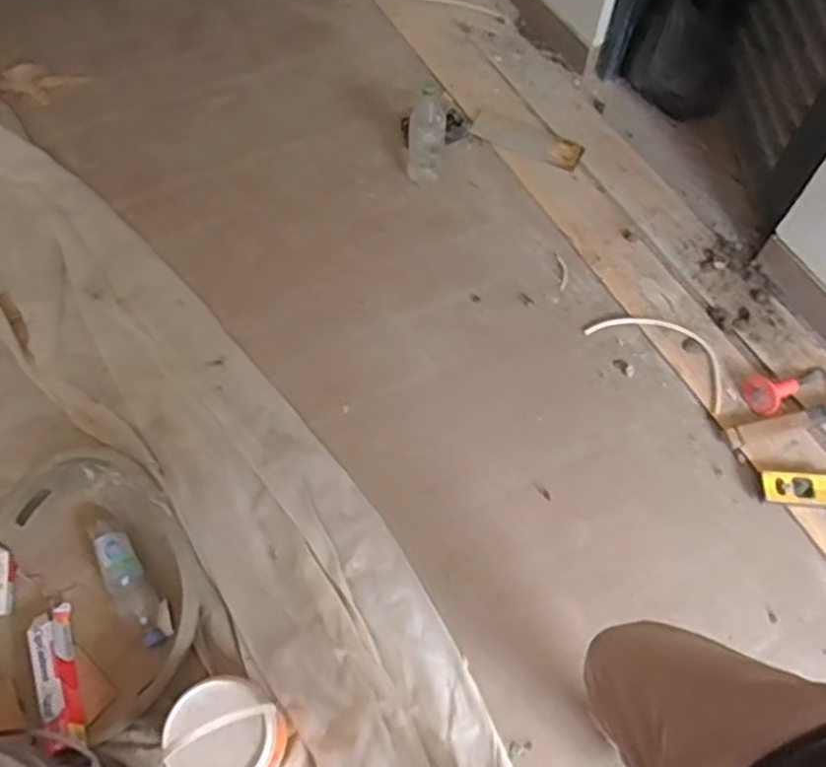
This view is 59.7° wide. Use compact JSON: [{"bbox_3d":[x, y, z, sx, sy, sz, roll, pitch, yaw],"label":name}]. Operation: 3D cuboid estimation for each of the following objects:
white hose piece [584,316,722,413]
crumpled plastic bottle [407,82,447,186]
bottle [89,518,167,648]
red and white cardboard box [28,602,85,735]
[{"bbox_3d":[0.544,-0.078,1.547,0.321,0.035,0.153,35,68,18],"label":"white hose piece"},{"bbox_3d":[0.035,-0.563,1.640,0.086,0.250,0.077,-1,62,-4],"label":"crumpled plastic bottle"},{"bbox_3d":[-0.497,0.327,1.235,0.065,0.060,0.262,-31,68,-18],"label":"bottle"},{"bbox_3d":[-0.582,0.468,1.174,0.060,0.044,0.224,-18,64,-12],"label":"red and white cardboard box"}]

